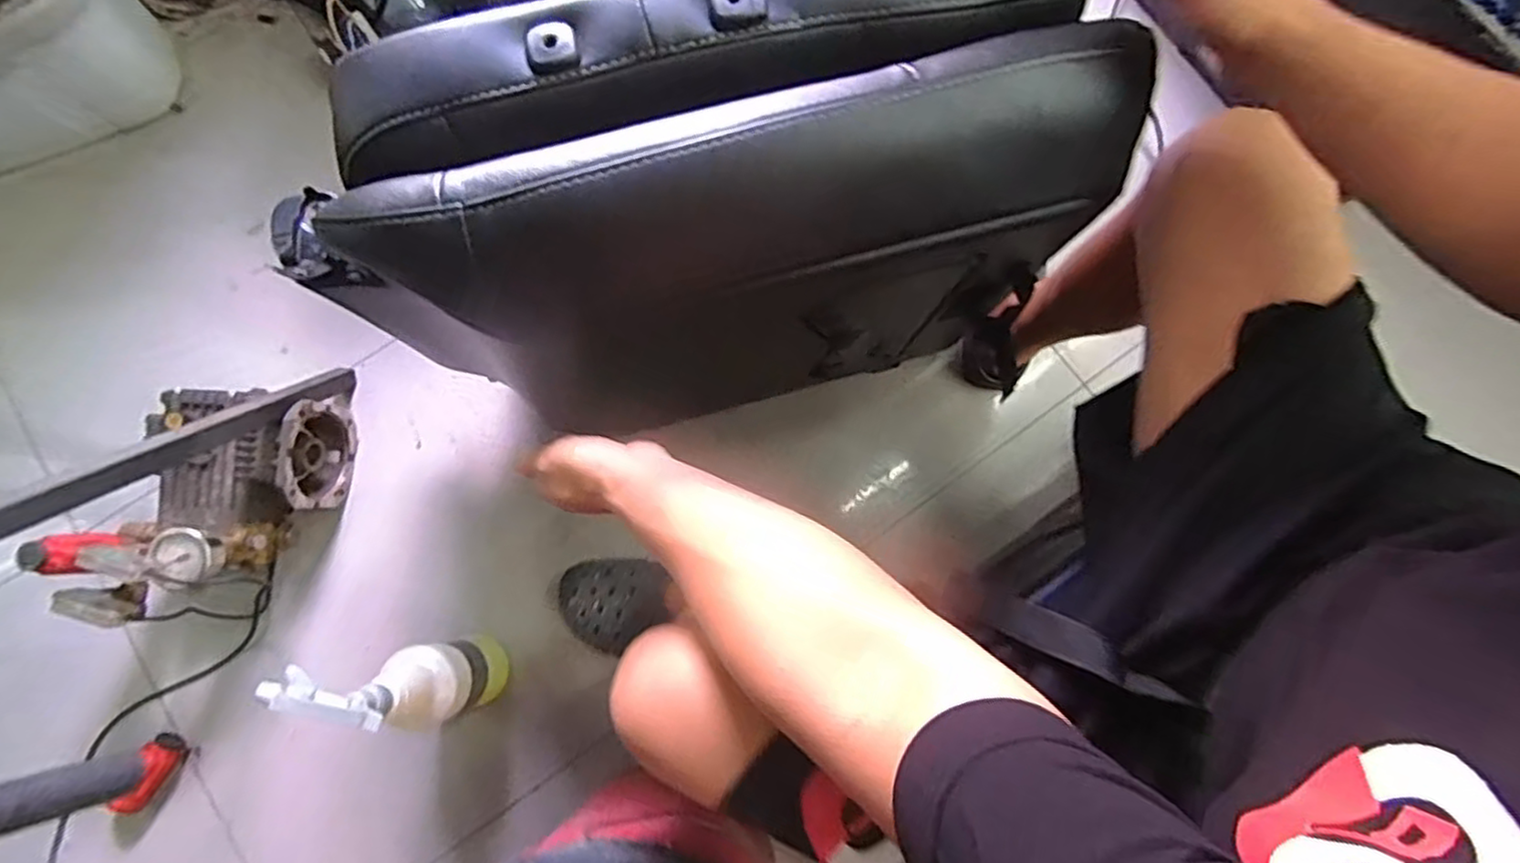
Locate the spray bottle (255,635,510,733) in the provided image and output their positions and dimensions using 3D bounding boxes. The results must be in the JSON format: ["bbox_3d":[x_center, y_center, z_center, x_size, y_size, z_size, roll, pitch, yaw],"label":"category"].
[{"bbox_3d":[-0.363,0.266,0.726,0.096,0.328,0.095,-18,79,-4],"label":"spray bottle"}]

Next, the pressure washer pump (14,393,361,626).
[{"bbox_3d":[-0.653,0.082,0.826,0.188,0.175,0.284,16,79,2],"label":"pressure washer pump"}]

